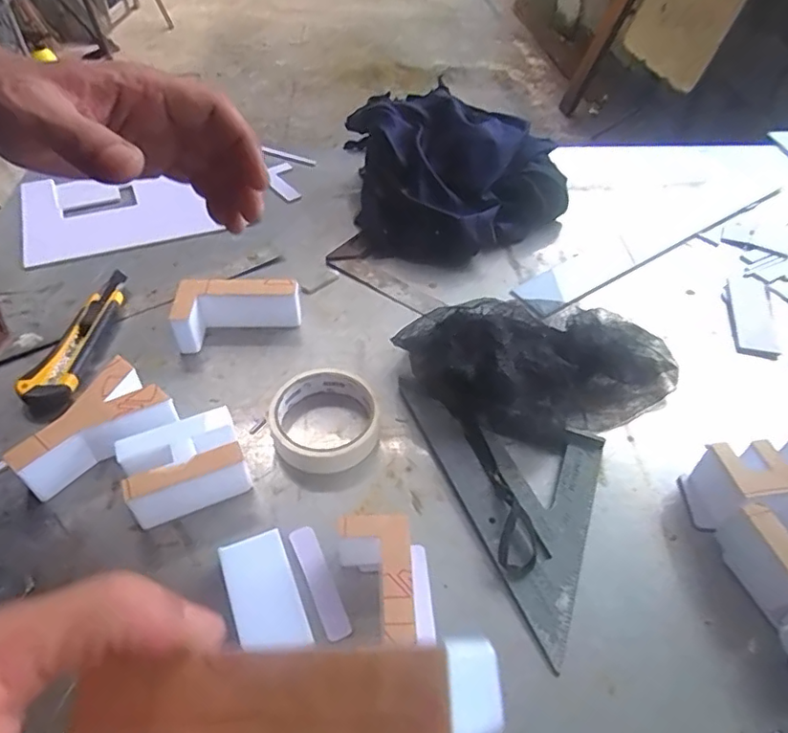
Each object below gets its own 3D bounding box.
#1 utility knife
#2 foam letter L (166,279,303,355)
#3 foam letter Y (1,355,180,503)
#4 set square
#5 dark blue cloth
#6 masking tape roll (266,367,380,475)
[{"bbox_3d":[-0.289,-0.029,0.522,0.042,0.023,0.161,3,47,0],"label":"utility knife"},{"bbox_3d":[-0.146,-0.050,0.535,0.115,0.046,0.055,-6,48,-9],"label":"foam letter L"},{"bbox_3d":[-0.231,0.051,0.434,0.065,0.047,0.110,31,53,24],"label":"foam letter Y"},{"bbox_3d":[0.061,0.102,0.426,0.167,0.010,0.172,16,50,13],"label":"set square"},{"bbox_3d":[0.075,-0.237,0.681,0.254,0.095,0.243,-10,47,-10],"label":"dark blue cloth"},{"bbox_3d":[-0.056,0.042,0.463,0.086,0.031,0.082,2,47,-2],"label":"masking tape roll"}]

